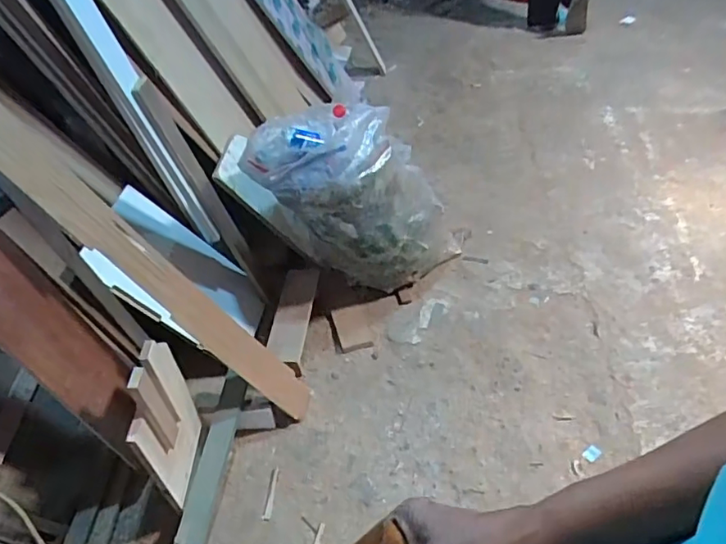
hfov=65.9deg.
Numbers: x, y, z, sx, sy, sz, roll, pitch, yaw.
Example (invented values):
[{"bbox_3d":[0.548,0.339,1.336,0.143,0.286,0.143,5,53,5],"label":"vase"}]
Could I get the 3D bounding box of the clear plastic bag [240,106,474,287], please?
[{"bbox_3d":[-0.007,-0.193,1.556,0.459,0.545,0.379,12,47,17],"label":"clear plastic bag"}]

